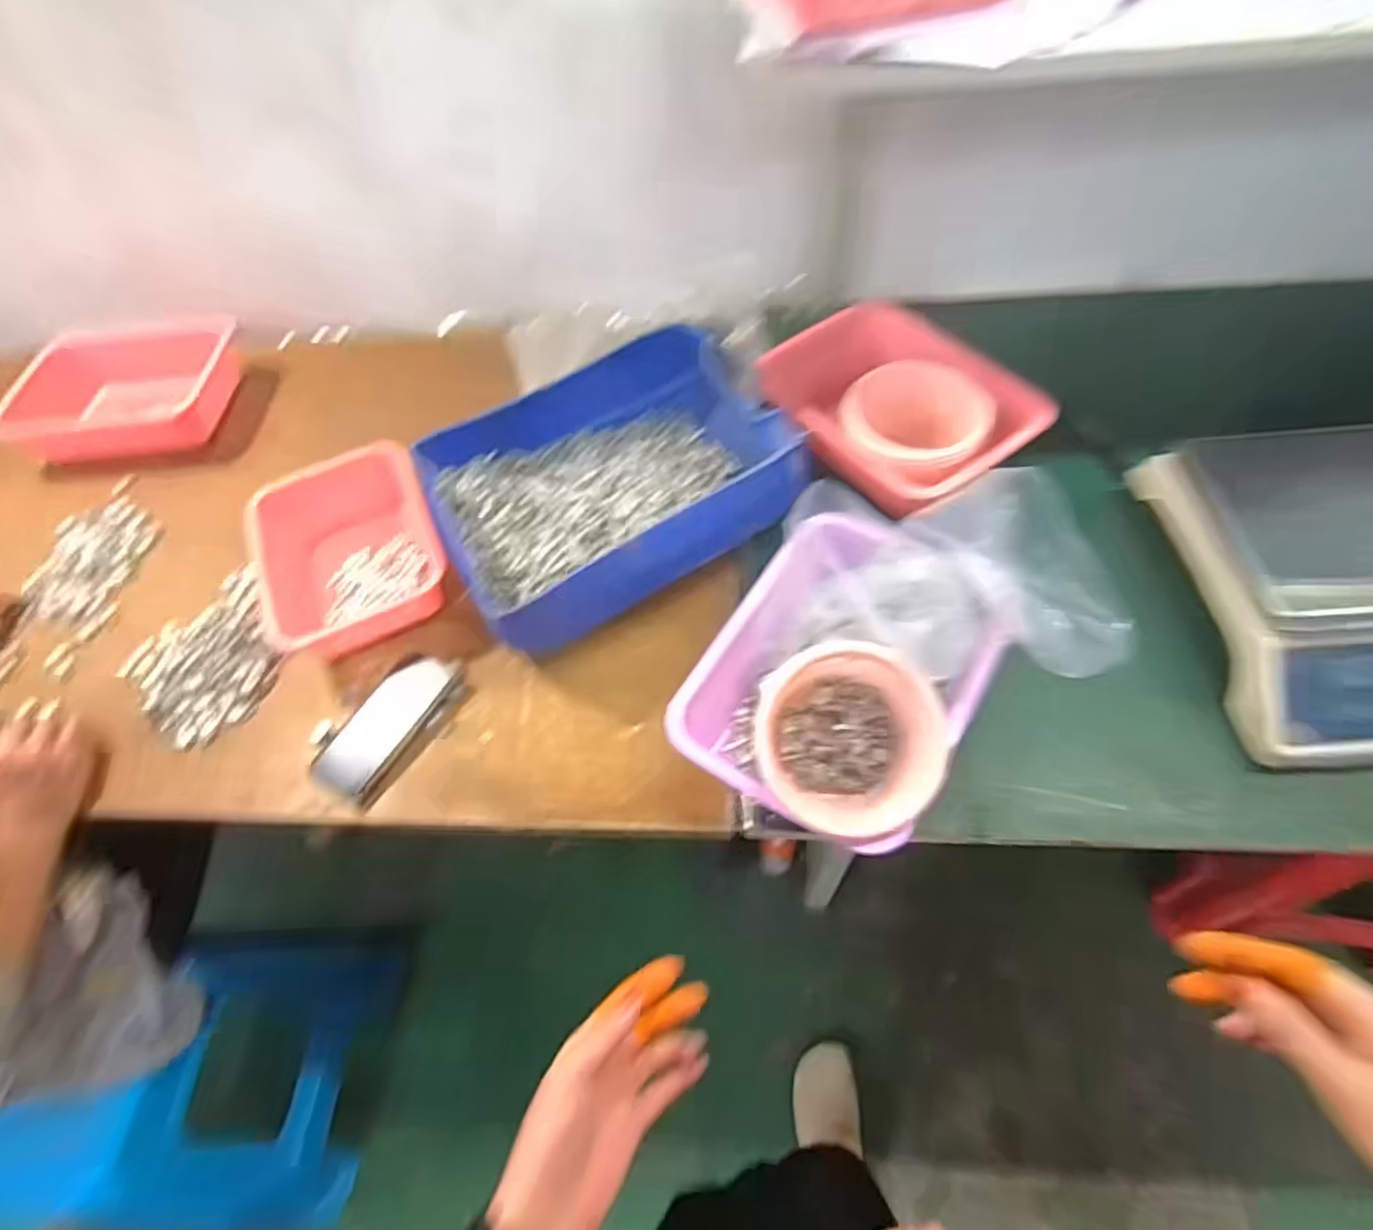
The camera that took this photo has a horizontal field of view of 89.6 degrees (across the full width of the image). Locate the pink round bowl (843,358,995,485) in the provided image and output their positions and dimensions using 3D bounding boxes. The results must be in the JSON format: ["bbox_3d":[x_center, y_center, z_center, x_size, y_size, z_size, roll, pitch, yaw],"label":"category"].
[{"bbox_3d":[0.267,-0.227,0.801,0.159,0.057,0.161,-3,56,5],"label":"pink round bowl"}]

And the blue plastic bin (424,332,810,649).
[{"bbox_3d":[-0.083,-0.159,0.815,0.416,0.130,0.334,-36,61,-17],"label":"blue plastic bin"}]

